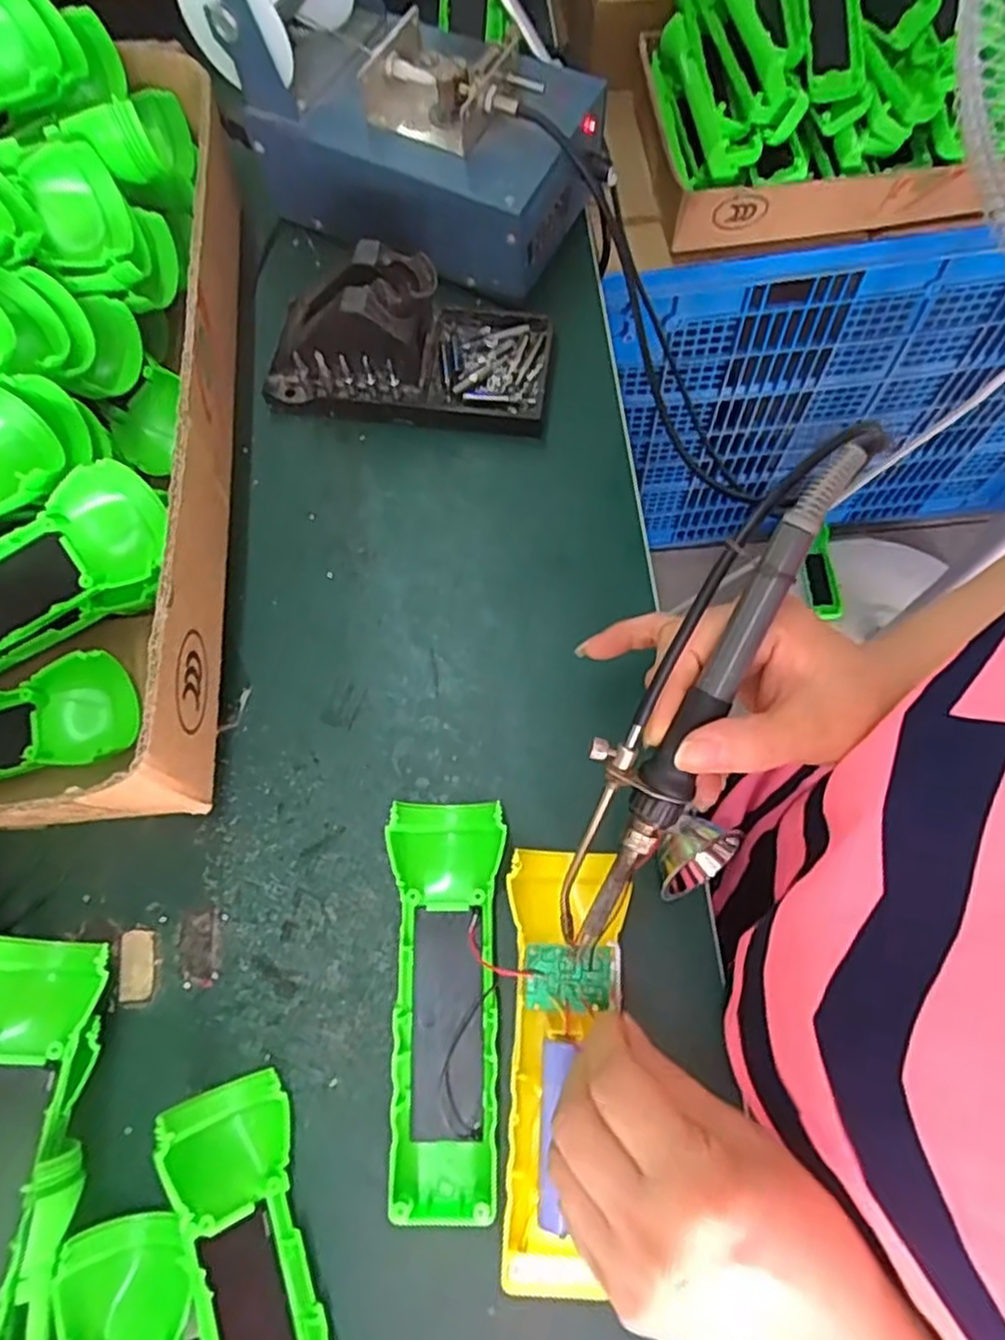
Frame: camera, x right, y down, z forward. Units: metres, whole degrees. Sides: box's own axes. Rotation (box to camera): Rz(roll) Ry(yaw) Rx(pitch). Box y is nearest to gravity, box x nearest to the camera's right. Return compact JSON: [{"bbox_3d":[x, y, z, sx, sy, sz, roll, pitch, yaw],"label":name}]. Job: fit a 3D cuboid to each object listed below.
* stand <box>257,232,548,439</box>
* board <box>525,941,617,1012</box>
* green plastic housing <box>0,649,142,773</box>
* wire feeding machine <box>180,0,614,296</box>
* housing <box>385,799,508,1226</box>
[{"bbox_3d":[-0.052,-0.187,0.412,0.153,0.074,0.075,8,71,3],"label":"stand"},{"bbox_3d":[0.028,0.126,0.308,0.037,0.004,0.025,3,70,1],"label":"board"},{"bbox_3d":[-0.256,0.032,0.350,0.162,0.030,0.049,-9,71,-3],"label":"green plastic housing"},{"bbox_3d":[-0.051,-0.324,0.418,0.207,0.120,0.110,26,73,9],"label":"wire feeding machine"},{"bbox_3d":[-0.024,0.138,0.321,0.047,0.025,0.163,-1,70,0],"label":"housing"}]

